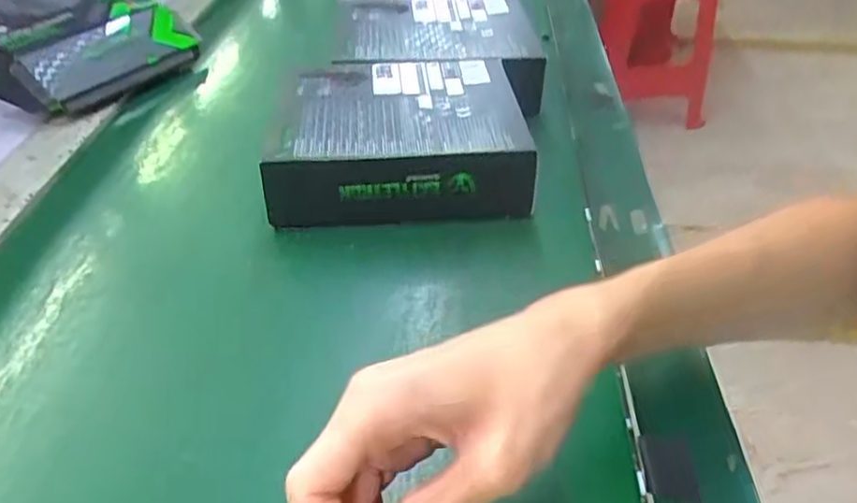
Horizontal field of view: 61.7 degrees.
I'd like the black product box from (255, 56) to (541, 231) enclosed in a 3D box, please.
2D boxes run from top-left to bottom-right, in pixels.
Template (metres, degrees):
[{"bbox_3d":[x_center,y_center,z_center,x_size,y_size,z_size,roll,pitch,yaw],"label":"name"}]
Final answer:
[{"bbox_3d":[-0.022,-0.088,0.550,0.183,0.065,0.164,-3,40,-2],"label":"black product box"}]

